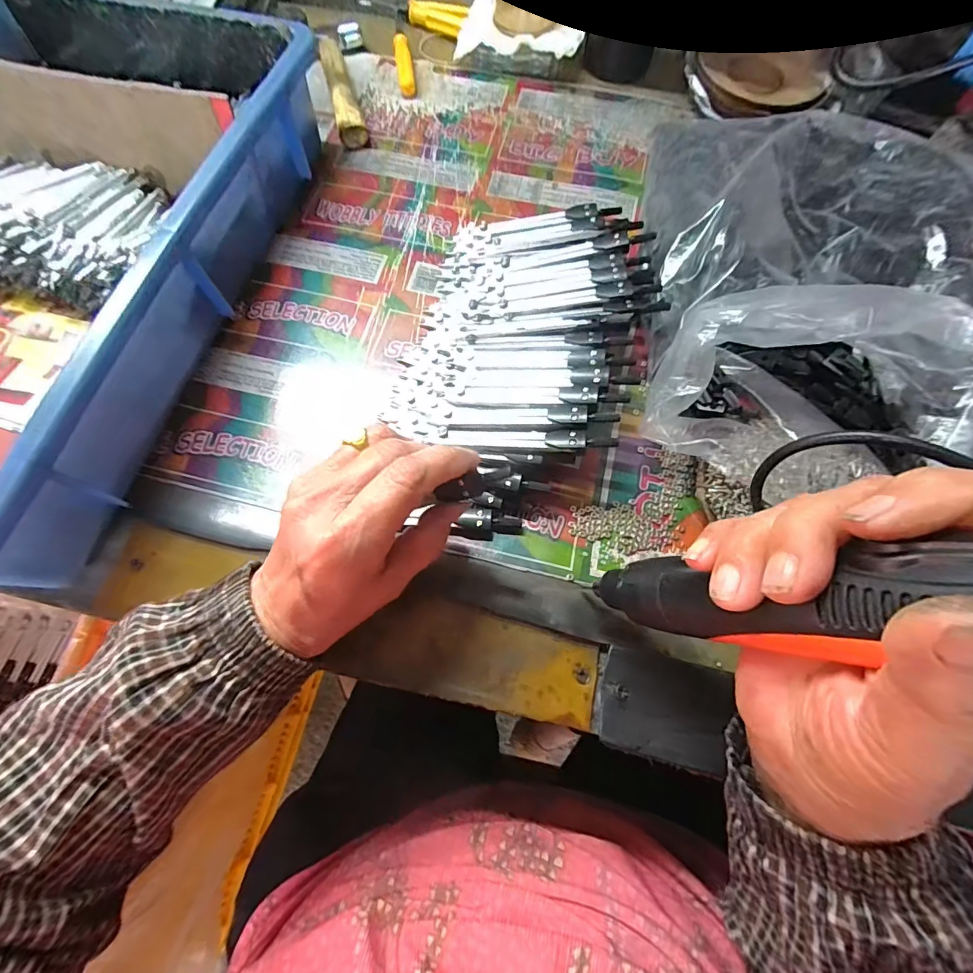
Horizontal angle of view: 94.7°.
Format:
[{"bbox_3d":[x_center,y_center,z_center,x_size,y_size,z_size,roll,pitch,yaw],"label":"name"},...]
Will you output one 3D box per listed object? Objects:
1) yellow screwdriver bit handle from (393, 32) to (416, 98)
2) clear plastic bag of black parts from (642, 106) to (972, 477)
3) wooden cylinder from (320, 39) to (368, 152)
[{"bbox_3d":[-0.078,-0.403,0.427,0.015,0.016,0.073,-7,70,-3],"label":"yellow screwdriver bit handle"},{"bbox_3d":[0.231,-0.140,0.301,0.229,0.079,0.259,7,70,2],"label":"clear plastic bag of black parts"},{"bbox_3d":[-0.133,-0.360,0.409,0.022,0.018,0.125,-17,71,-6],"label":"wooden cylinder"}]

